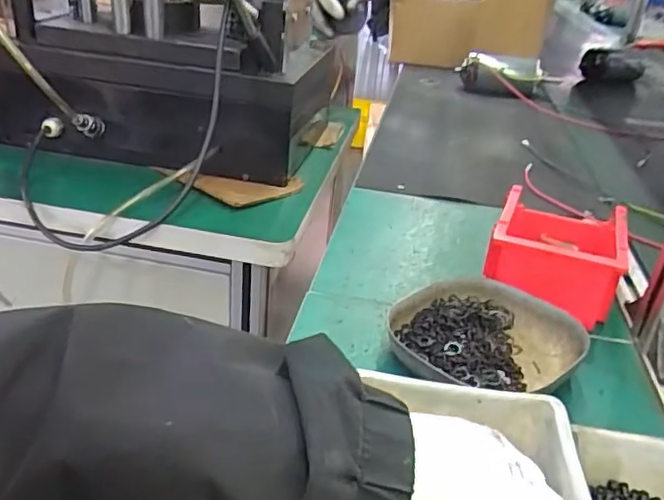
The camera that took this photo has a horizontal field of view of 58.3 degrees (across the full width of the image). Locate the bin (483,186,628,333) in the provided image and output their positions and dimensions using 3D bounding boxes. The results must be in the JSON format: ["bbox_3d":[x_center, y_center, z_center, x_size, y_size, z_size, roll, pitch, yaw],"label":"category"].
[{"bbox_3d":[0.219,-0.003,0.586,0.110,0.075,0.150,16,30,17],"label":"bin"}]

